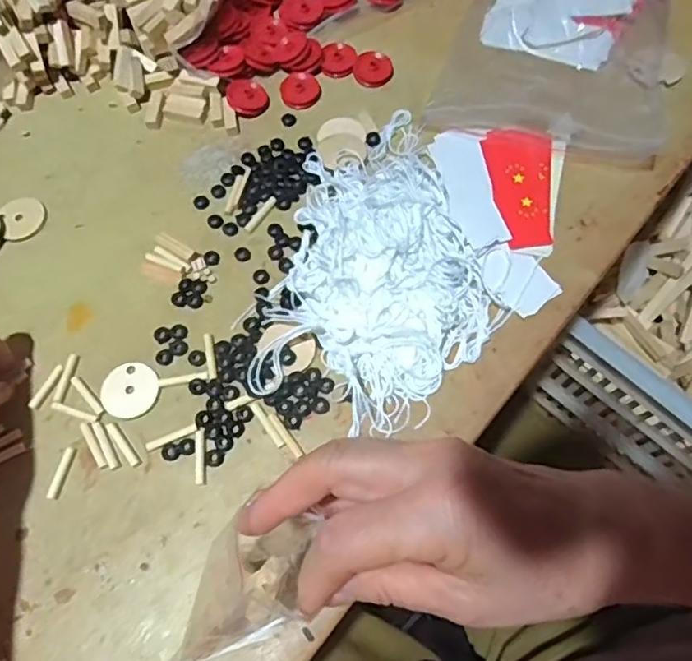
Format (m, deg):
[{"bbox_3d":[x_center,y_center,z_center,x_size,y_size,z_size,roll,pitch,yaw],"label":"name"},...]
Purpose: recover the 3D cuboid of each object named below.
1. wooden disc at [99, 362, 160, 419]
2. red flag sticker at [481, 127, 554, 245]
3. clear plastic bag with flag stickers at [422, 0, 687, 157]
[{"bbox_3d":[-0.130,0.035,0.349,0.034,0.004,0.034,-1,68,2],"label":"wooden disc"},{"bbox_3d":[0.117,-0.095,0.385,0.042,0.005,0.090,-2,68,1],"label":"red flag sticker"},{"bbox_3d":[0.172,-0.230,0.421,0.149,0.037,0.217,23,71,10],"label":"clear plastic bag with flag stickers"}]

